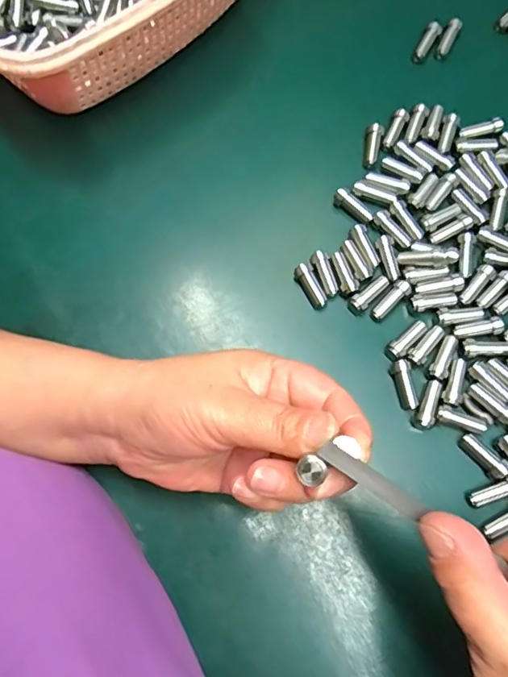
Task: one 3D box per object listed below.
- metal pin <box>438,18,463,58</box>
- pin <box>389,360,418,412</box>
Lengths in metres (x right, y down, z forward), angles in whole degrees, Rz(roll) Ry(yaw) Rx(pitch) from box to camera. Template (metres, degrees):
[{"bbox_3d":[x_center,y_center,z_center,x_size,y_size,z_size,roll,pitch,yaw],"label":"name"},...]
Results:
[{"bbox_3d":[0.131,-0.202,0.360,0.007,0.006,0.026,28,90,9],"label":"metal pin"},{"bbox_3d":[0.082,0.026,0.294,0.010,0.006,0.026,-16,74,-3],"label":"pin"}]

